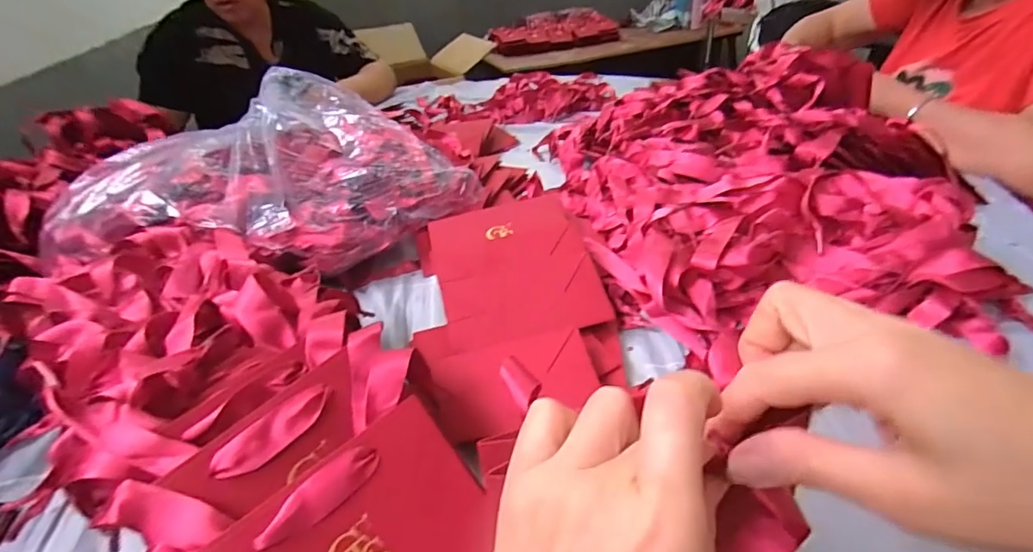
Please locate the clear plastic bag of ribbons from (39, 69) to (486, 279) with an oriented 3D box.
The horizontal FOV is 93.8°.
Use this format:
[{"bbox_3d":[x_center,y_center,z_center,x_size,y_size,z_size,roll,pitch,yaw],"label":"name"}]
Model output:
[{"bbox_3d":[-0.279,-0.109,0.549,0.448,0.154,0.232,-5,35,2],"label":"clear plastic bag of ribbons"}]

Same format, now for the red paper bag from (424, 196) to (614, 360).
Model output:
[{"bbox_3d":[-0.003,-0.013,0.465,0.141,0.035,0.187,-11,36,-7],"label":"red paper bag"}]

